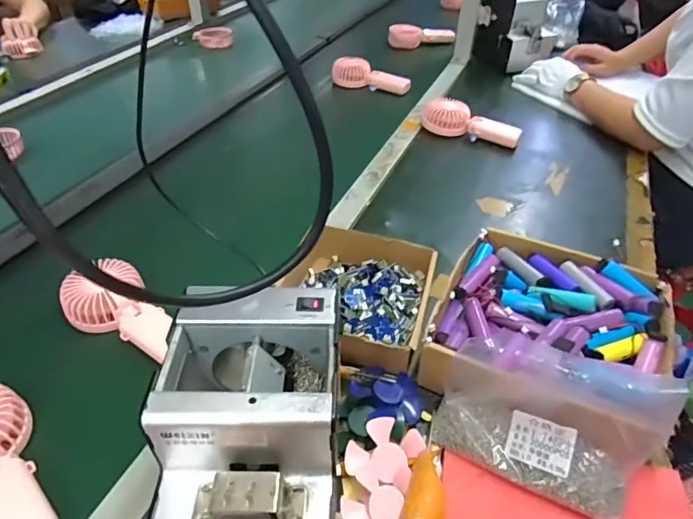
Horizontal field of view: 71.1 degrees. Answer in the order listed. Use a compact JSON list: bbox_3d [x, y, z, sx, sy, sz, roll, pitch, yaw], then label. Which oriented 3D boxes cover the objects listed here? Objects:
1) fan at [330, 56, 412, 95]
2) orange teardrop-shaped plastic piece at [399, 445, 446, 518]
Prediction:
[{"bbox_3d":[0.055,-0.409,1.074,0.178,0.054,0.045,10,45,13],"label":"fan"},{"bbox_3d":[0.063,0.191,0.399,0.032,0.034,0.093,7,31,10],"label":"orange teardrop-shaped plastic piece"}]

